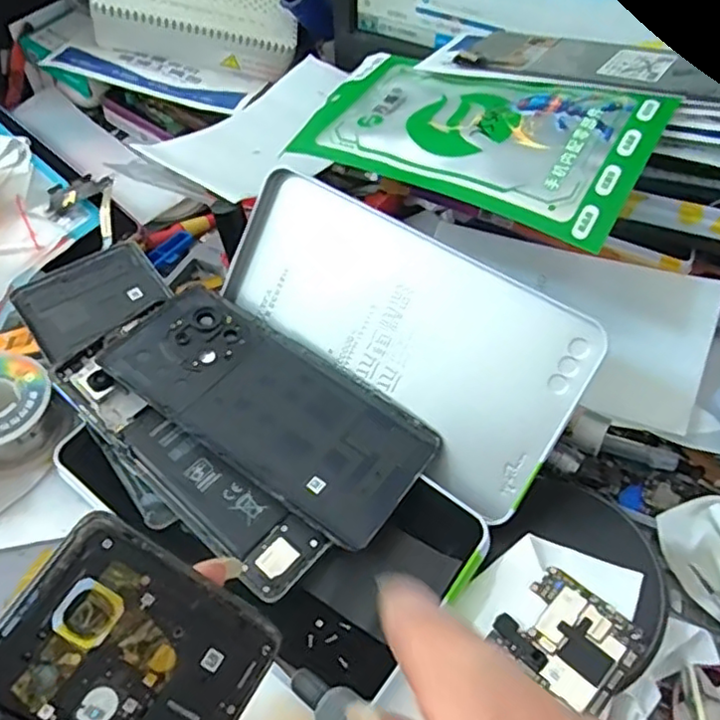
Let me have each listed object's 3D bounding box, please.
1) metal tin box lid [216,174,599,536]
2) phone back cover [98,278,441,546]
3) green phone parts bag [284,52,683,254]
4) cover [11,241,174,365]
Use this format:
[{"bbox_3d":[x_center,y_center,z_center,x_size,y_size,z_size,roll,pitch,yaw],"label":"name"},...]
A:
[{"bbox_3d":[0.014,-0.015,0.313,0.187,0.012,0.096,32,103,22],"label":"metal tin box lid"},{"bbox_3d":[-0.045,0.019,0.305,0.159,0.009,0.071,31,57,20],"label":"phone back cover"},{"bbox_3d":[0.057,-0.117,0.320,0.168,0.013,0.092,23,64,25],"label":"green phone parts bag"},{"bbox_3d":[-0.143,-0.034,0.342,0.072,0.006,0.056,-34,61,-25],"label":"cover"}]

